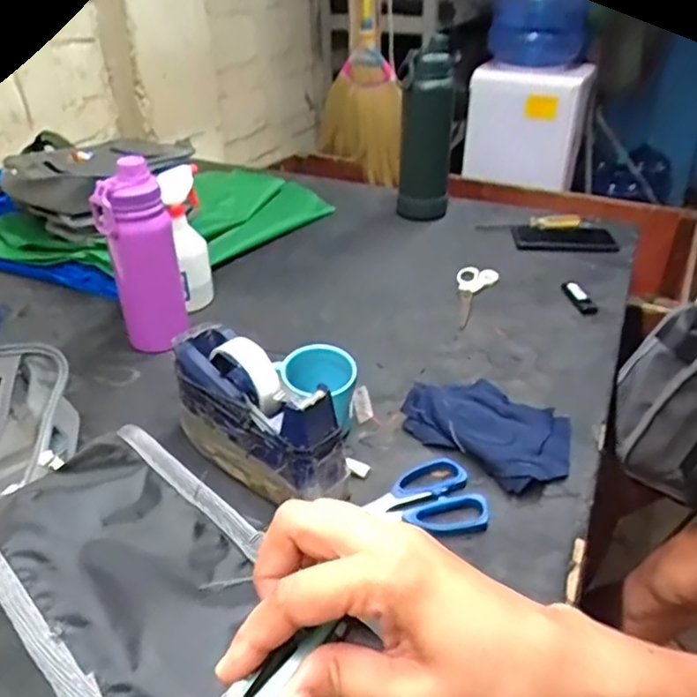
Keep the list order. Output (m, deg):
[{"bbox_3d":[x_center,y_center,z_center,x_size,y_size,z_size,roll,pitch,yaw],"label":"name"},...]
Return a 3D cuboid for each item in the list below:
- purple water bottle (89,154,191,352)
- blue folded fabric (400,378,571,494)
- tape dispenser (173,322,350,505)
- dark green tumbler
[{"bbox_3d":[-0.252,-0.109,0.775,0.082,0.224,0.068,-8,33,-10],"label":"purple water bottle"},{"bbox_3d":[0.150,0.078,0.661,0.120,0.025,0.165,-28,42,-35],"label":"blue folded fabric"},{"bbox_3d":[-0.090,0.066,0.607,0.075,0.125,0.202,-27,41,-35],"label":"tape dispenser"},{"bbox_3d":[0.132,-0.376,1.090,0.080,0.279,0.095,-7,33,-9],"label":"dark green tumbler"}]

